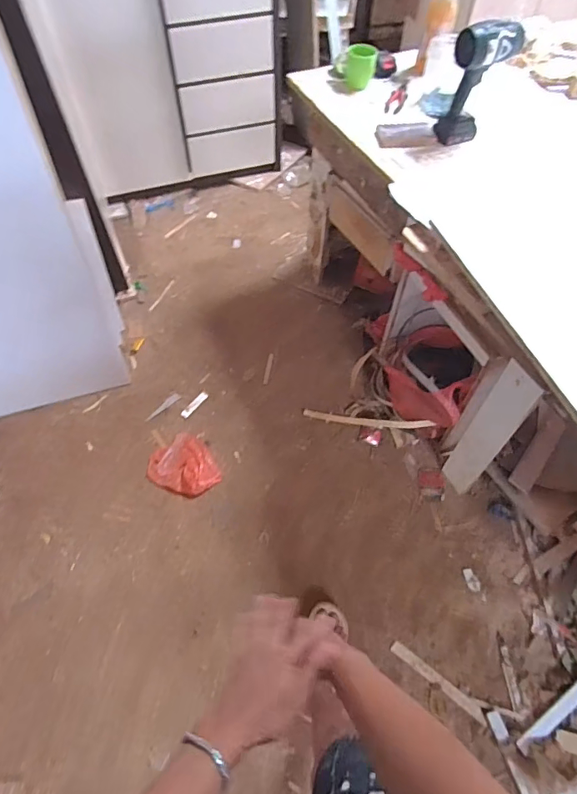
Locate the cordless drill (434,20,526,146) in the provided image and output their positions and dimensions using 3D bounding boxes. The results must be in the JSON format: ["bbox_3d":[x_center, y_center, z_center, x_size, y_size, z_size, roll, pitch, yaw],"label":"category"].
[{"bbox_3d":[0.480,-0.798,1.185,0.159,0.246,0.079,-23,60,-16],"label":"cordless drill"}]

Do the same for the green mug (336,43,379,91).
[{"bbox_3d":[0.207,-1.014,1.423,0.122,0.091,0.075,5,55,5],"label":"green mug"}]

